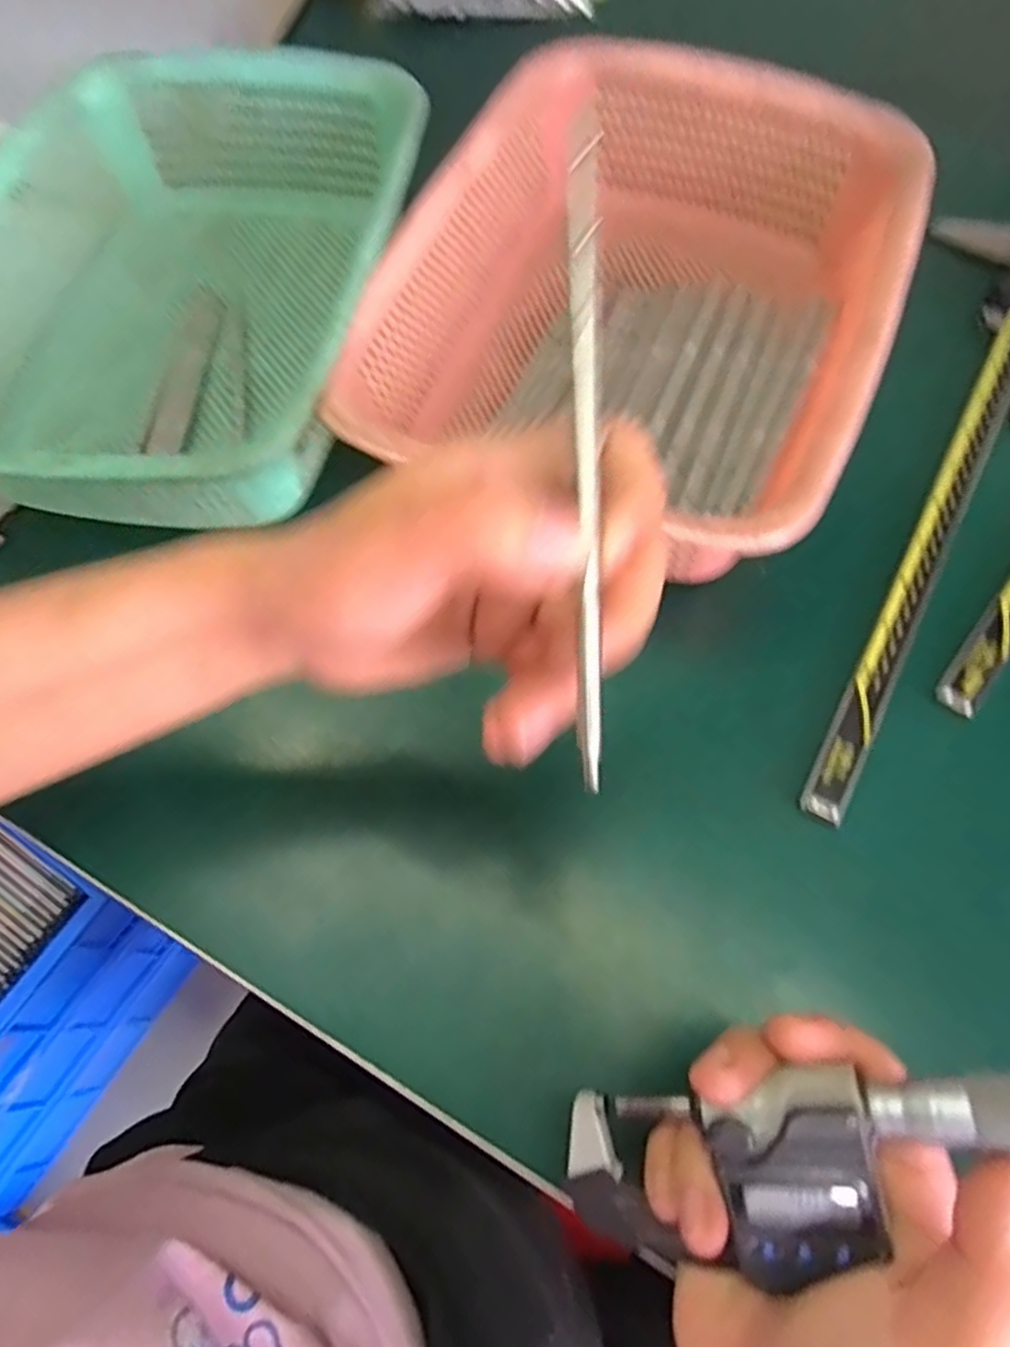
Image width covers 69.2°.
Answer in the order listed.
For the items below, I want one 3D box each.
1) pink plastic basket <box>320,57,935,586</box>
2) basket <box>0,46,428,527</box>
[{"bbox_3d":[0.065,-0.175,0.376,0.221,0.091,0.291,22,69,11],"label":"pink plastic basket"},{"bbox_3d":[-0.169,-0.198,0.395,0.221,0.095,0.295,9,68,5],"label":"basket"}]

